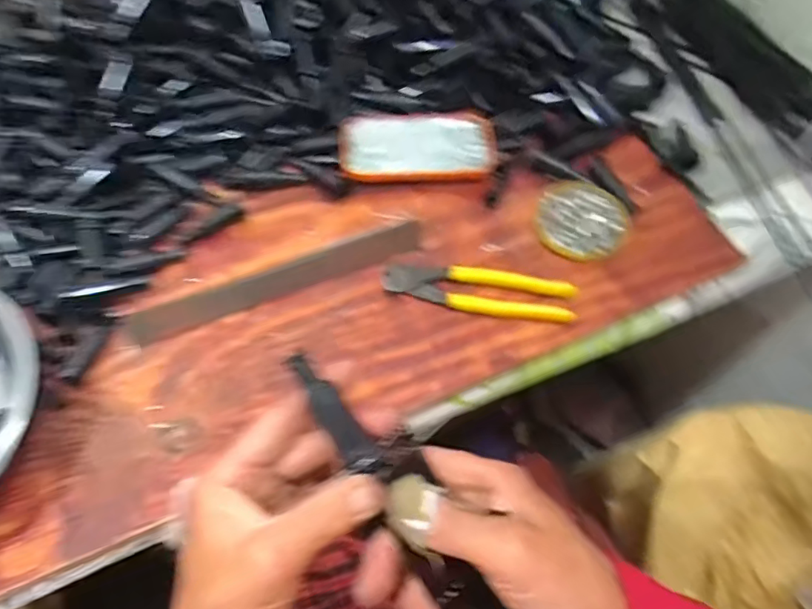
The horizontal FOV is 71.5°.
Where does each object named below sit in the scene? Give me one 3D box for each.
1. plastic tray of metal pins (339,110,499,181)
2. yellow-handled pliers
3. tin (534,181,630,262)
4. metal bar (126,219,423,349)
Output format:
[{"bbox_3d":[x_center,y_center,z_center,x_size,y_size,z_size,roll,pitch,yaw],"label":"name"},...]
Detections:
[{"bbox_3d":[0.012,-0.161,0.577,0.155,0.015,0.087,-3,61,-2],"label":"plastic tray of metal pins"},{"bbox_3d":[0.064,-0.011,0.495,0.164,0.019,0.040,9,61,4],"label":"yellow-handled pliers"},{"bbox_3d":[0.167,-0.080,0.541,0.084,0.012,0.086,0,61,0],"label":"tin"},{"bbox_3d":[-0.110,-0.025,0.505,0.262,0.012,0.035,-22,66,-10],"label":"metal bar"}]

